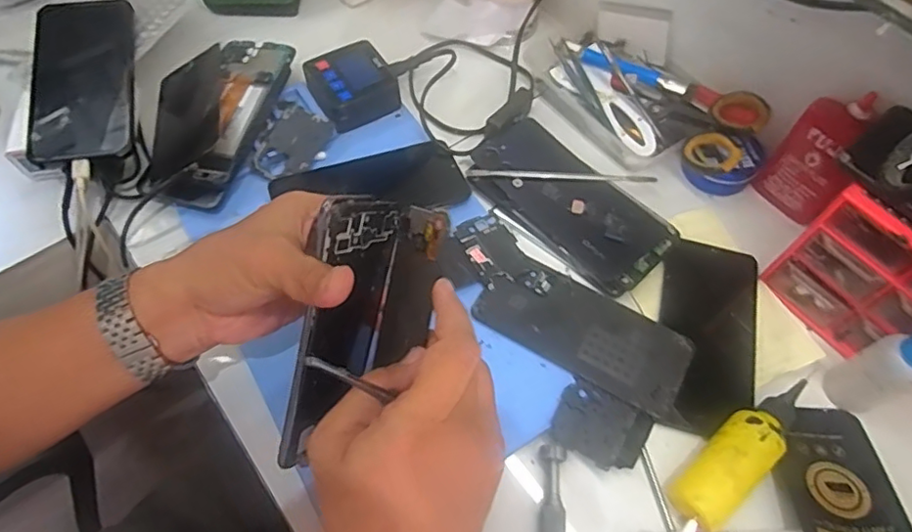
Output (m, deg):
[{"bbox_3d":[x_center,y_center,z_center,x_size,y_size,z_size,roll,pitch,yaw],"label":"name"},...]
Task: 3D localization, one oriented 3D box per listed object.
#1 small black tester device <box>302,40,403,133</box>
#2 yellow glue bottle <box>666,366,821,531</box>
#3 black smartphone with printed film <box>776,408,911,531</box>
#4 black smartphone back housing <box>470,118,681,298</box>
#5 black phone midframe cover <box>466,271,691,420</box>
[{"bbox_3d":[-0.096,-0.168,0.529,0.072,0.026,0.076,-23,64,-13],"label":"small black tester device"},{"bbox_3d":[0.191,0.118,0.380,0.128,0.035,0.037,-38,68,-20],"label":"yellow glue bottle"},{"bbox_3d":[0.252,0.155,0.367,0.068,0.011,0.143,8,42,5],"label":"black smartphone with printed film"},{"bbox_3d":[0.094,-0.056,0.483,0.085,0.006,0.175,-39,68,-20],"label":"black smartphone back housing"},{"bbox_3d":[0.096,0.048,0.434,0.155,0.004,0.071,27,63,13],"label":"black phone midframe cover"}]

